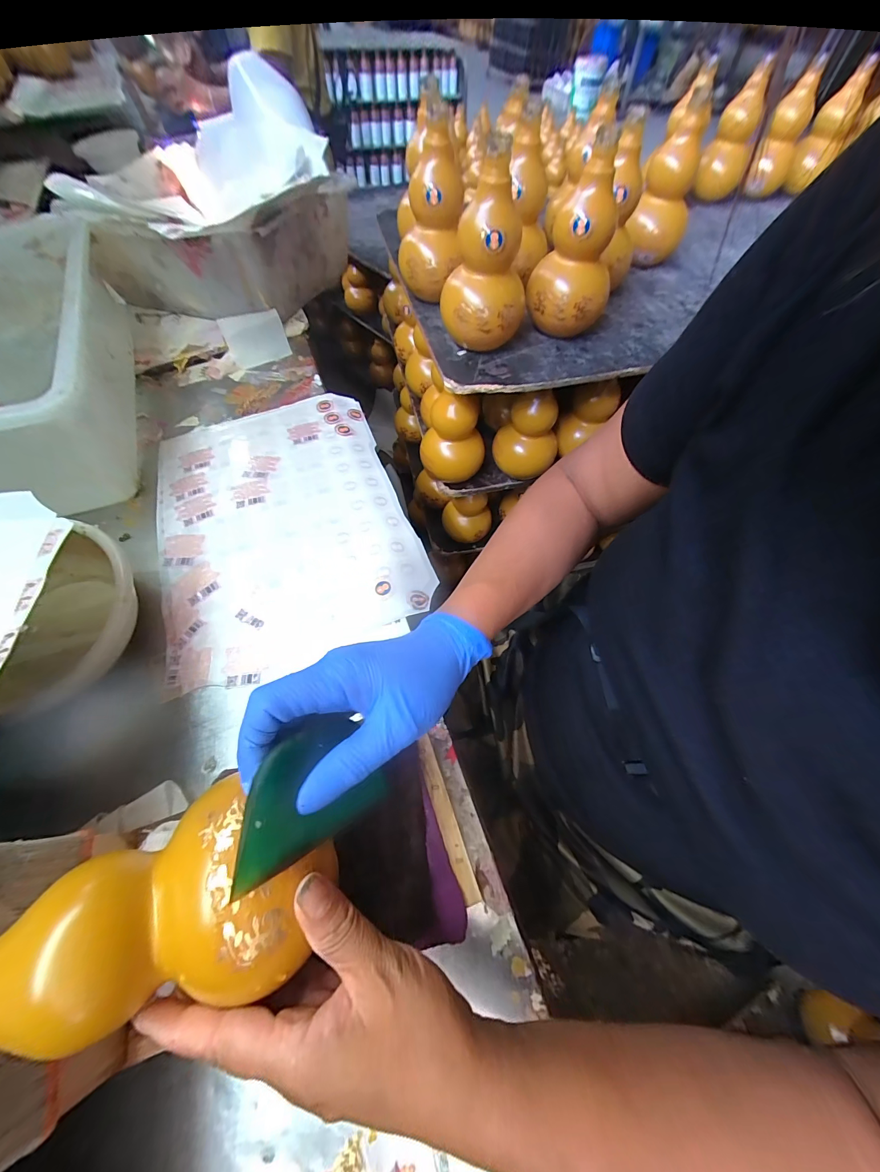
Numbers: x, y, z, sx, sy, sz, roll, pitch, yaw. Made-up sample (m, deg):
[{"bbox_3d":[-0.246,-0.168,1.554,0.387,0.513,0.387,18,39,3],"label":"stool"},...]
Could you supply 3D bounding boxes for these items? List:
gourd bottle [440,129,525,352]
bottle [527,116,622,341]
[{"bbox_3d":[0.055,-0.374,0.426,0.100,0.163,0.091,3,60,-1],"label":"gourd bottle"},{"bbox_3d":[0.163,-0.402,0.442,0.083,0.158,0.091,-22,63,-14],"label":"bottle"}]

